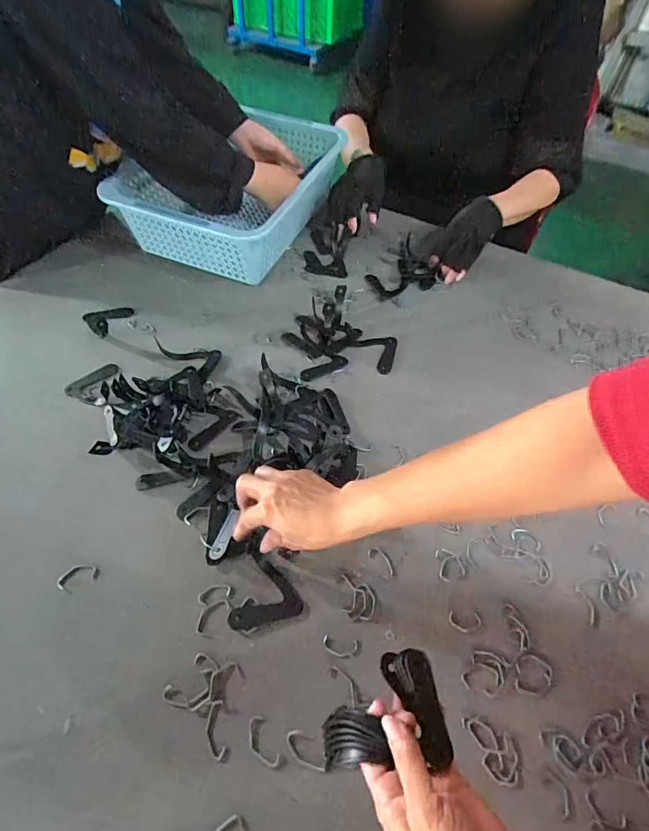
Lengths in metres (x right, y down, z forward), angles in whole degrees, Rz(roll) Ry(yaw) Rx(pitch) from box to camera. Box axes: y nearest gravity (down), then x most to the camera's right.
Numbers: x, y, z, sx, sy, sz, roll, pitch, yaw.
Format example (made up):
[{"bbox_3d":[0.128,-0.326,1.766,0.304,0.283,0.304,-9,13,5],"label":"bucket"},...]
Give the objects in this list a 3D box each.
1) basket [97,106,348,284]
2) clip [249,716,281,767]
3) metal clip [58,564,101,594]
[{"bbox_3d":[-0.157,-0.392,0.771,0.274,0.121,0.365,21,57,12],"label":"basket"},{"bbox_3d":[-0.056,0.289,0.388,0.019,0.008,0.041,-28,61,-20],"label":"clip"},{"bbox_3d":[-0.258,0.169,0.463,0.038,0.010,0.023,-25,60,-18],"label":"metal clip"}]

